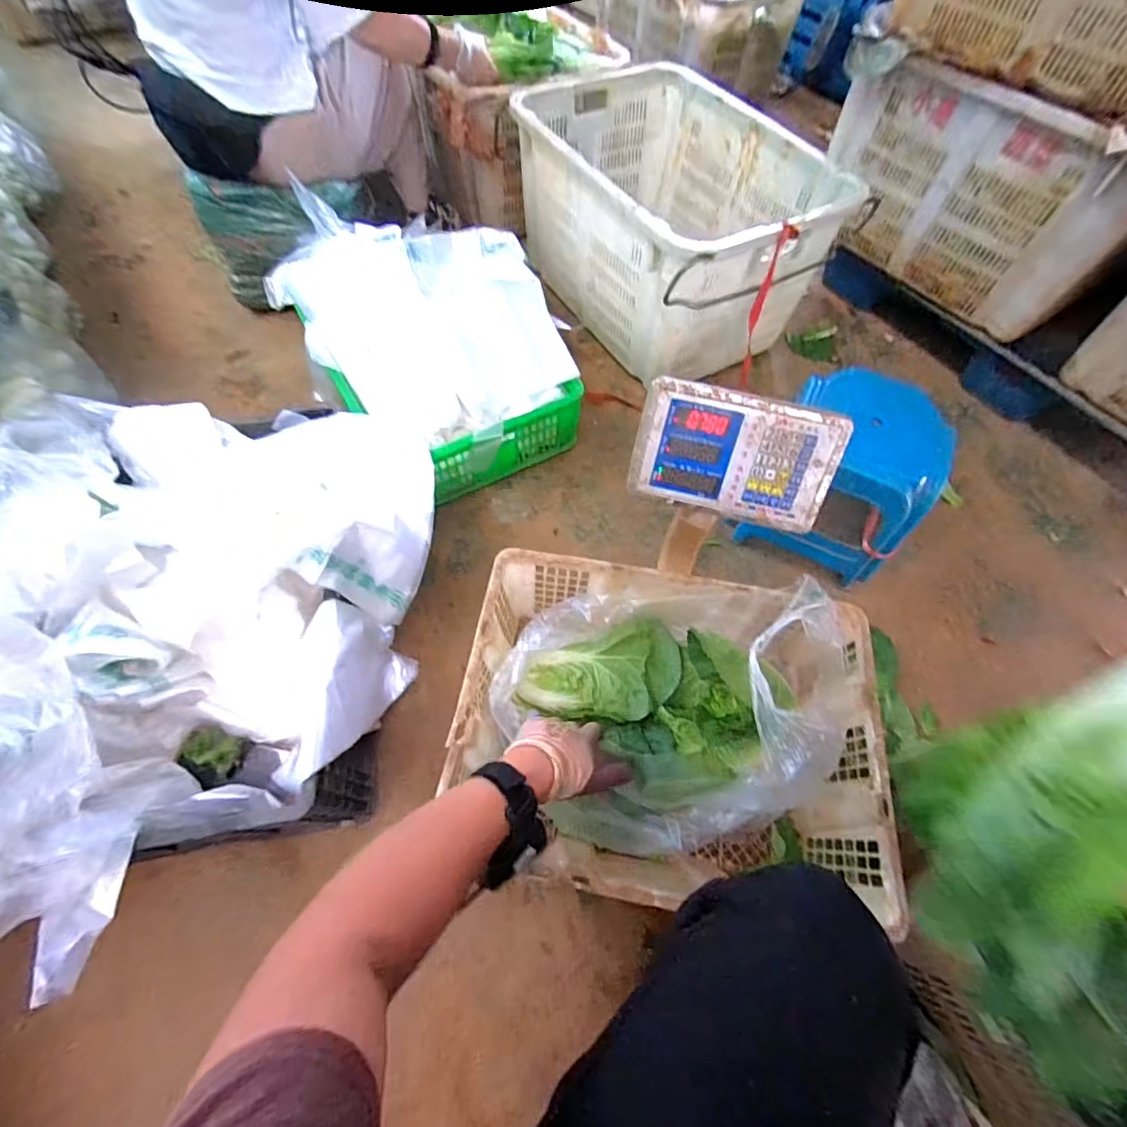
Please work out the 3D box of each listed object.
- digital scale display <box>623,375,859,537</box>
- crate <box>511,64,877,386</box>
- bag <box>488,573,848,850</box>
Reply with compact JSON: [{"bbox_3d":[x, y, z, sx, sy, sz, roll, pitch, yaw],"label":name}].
[{"bbox_3d":[0.218,-0.140,0.644,0.241,0.147,0.065,15,26,3],"label":"digital scale display"},{"bbox_3d":[0.239,-0.774,1.146,0.505,0.327,0.701,-27,66,-17],"label":"crate"},{"bbox_3d":[0.128,0.165,0.586,0.401,0.157,0.278,-1,61,-5],"label":"bag"}]

